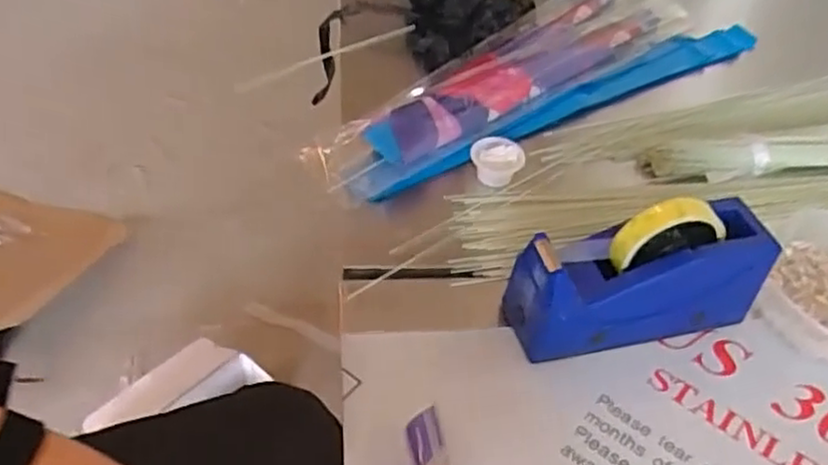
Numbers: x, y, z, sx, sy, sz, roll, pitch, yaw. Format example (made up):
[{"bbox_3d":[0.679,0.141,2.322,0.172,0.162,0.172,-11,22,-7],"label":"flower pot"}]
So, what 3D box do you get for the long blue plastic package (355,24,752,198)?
[{"bbox_3d":[0.181,-0.156,0.815,0.596,0.030,0.060,-24,53,-26],"label":"long blue plastic package"}]

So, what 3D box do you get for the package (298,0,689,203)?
[{"bbox_3d":[0.124,-0.199,0.845,0.152,0.041,0.620,37,54,27],"label":"package"}]

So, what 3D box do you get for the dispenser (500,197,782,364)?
[{"bbox_3d":[0.184,0.032,0.574,0.208,0.120,0.073,-6,47,-11],"label":"dispenser"}]

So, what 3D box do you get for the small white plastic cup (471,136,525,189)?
[{"bbox_3d":[0.083,-0.072,0.726,0.052,0.033,0.048,31,51,23],"label":"small white plastic cup"}]

